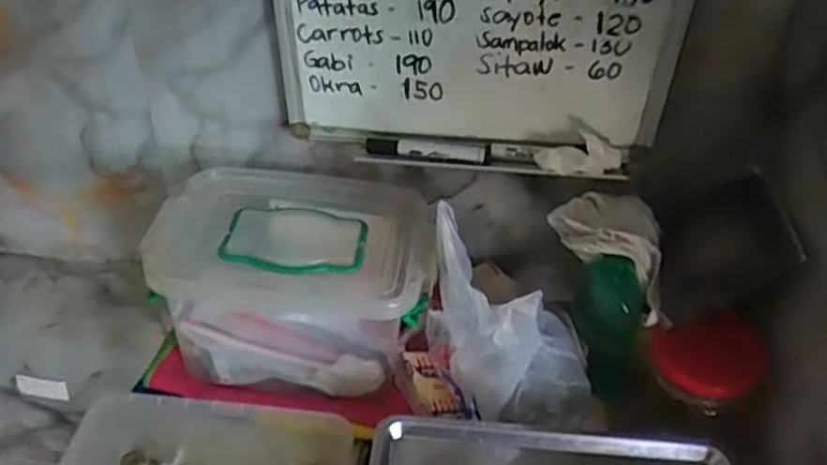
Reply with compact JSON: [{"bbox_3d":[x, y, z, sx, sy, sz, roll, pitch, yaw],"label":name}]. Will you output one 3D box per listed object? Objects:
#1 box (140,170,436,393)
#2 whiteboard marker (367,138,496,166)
[{"bbox_3d":[-0.122,0.042,0.793,0.282,0.144,0.201,7,41,5],"label":"box"},{"bbox_3d":[0.016,-0.091,0.783,0.137,0.024,0.018,7,41,5],"label":"whiteboard marker"}]

